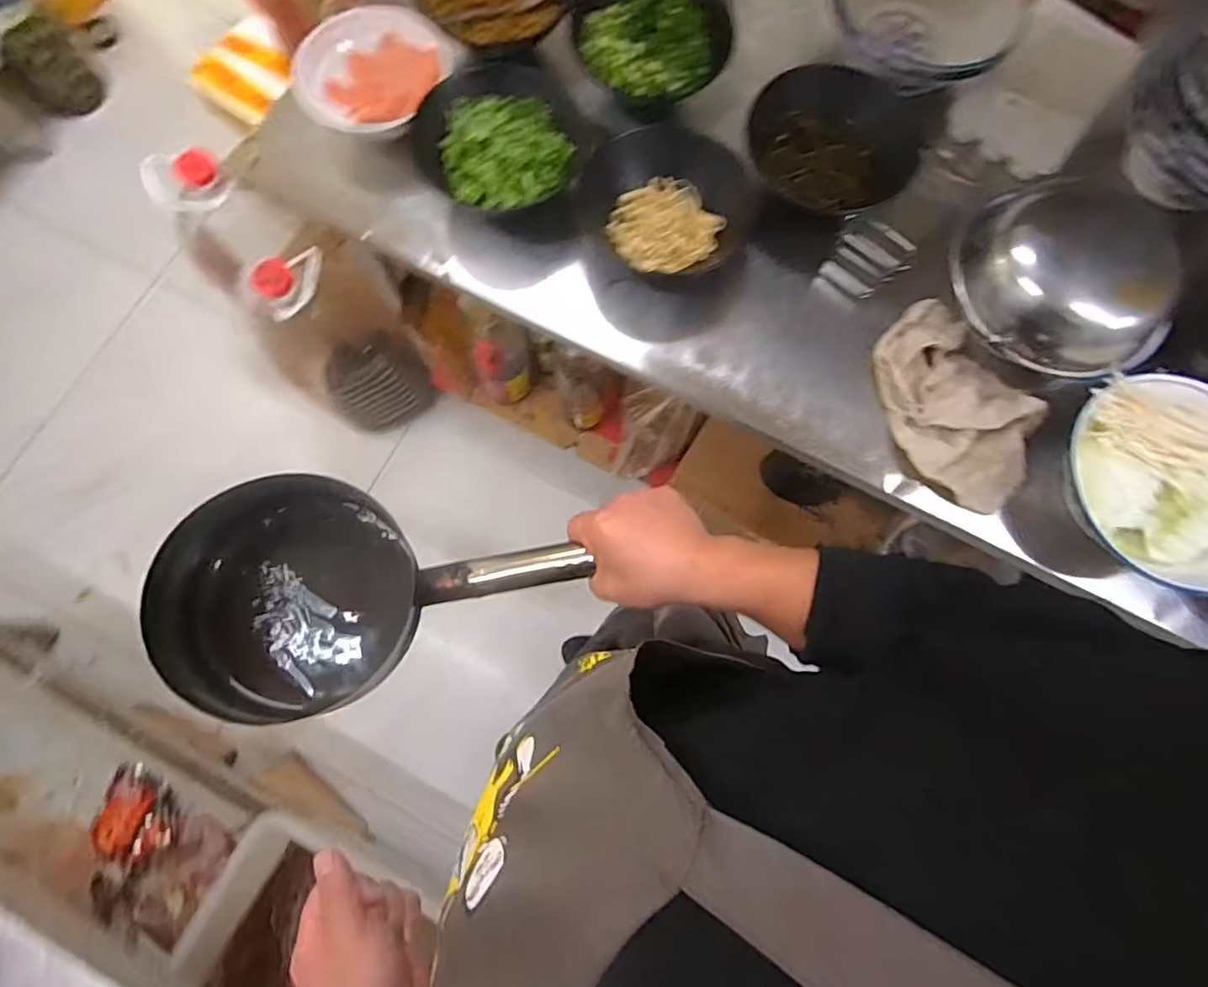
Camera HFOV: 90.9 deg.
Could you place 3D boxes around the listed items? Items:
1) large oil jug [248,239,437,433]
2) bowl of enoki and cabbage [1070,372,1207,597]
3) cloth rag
[{"bbox_3d":[-0.554,-0.312,1.265,0.269,0.523,0.248,0,76,-2],"label":"large oil jug"},{"bbox_3d":[0.585,-0.011,0.612,0.217,0.048,0.200,24,77,4],"label":"bowl of enoki and cabbage"},{"bbox_3d":[0.386,-0.096,0.666,0.147,0.044,0.228,-28,79,-8],"label":"cloth rag"}]

